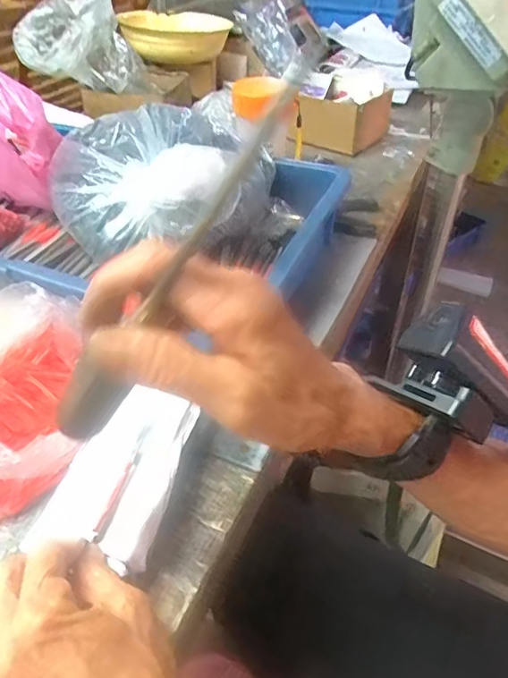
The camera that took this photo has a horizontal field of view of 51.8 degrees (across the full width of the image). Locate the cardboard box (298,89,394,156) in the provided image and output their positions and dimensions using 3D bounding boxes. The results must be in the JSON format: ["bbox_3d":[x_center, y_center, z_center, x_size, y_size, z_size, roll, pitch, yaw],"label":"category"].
[{"bbox_3d":[0.145,-0.348,0.805,0.107,0.069,0.112,29,50,28],"label":"cardboard box"}]

